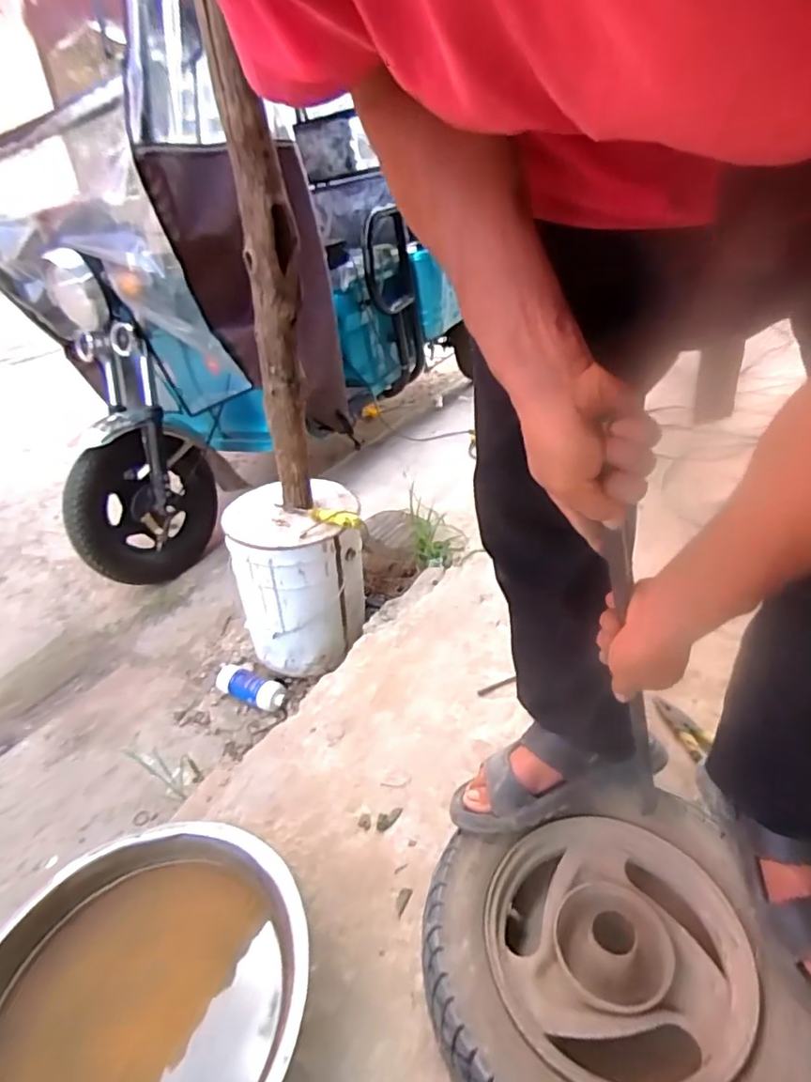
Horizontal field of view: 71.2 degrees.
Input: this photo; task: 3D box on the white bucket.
[{"bbox_3d":[-0.235,0.087,1.300,0.283,0.378,0.261,-11,34,-10],"label":"white bucket"}]

